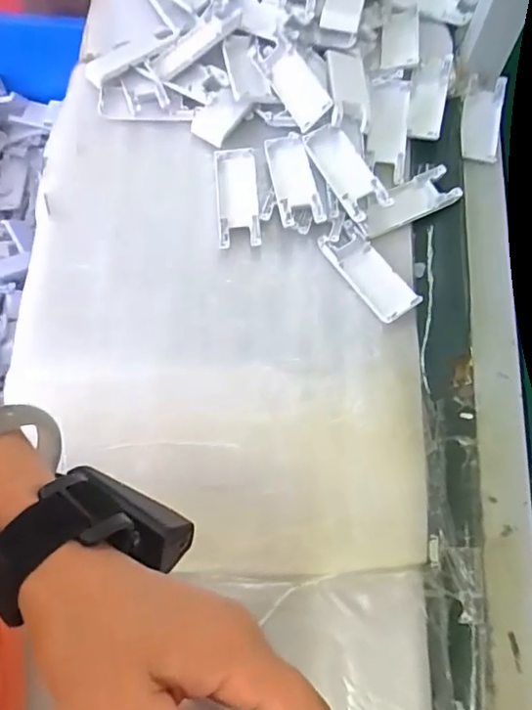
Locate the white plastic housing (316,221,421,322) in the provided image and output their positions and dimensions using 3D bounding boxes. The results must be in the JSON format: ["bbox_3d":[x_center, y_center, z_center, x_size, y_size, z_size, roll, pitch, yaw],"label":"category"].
[{"bbox_3d":[0.095,-0.077,0.513,0.042,0.015,0.103,-33,75,-12],"label":"white plastic housing"}]

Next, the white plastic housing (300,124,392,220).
[{"bbox_3d":[0.077,-0.174,0.532,0.041,0.017,0.104,-26,71,0],"label":"white plastic housing"}]

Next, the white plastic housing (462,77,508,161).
[{"bbox_3d":[0.228,-0.248,0.587,0.043,0.010,0.104,11,71,2],"label":"white plastic housing"}]

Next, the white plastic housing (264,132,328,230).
[{"bbox_3d":[0.025,-0.173,0.542,0.041,0.012,0.102,-11,72,-5],"label":"white plastic housing"}]

